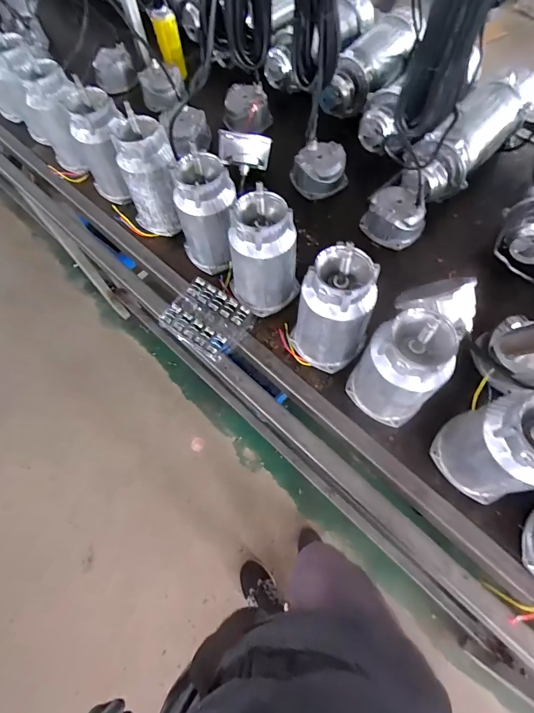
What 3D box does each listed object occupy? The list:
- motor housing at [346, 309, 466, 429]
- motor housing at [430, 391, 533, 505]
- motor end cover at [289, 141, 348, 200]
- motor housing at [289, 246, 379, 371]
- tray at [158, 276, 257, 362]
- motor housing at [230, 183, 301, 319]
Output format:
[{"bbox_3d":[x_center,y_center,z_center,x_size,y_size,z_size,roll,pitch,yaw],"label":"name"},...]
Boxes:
[{"bbox_3d":[0.217,0.024,0.574,0.110,0.227,0.127,-39,70,-14],"label":"motor housing"},{"bbox_3d":[0.335,0.133,0.512,0.107,0.234,0.106,-1,66,2],"label":"motor housing"},{"bbox_3d":[0.131,-0.462,0.900,0.134,0.082,0.134,2,66,4],"label":"motor end cover"},{"bbox_3d":[0.113,-0.071,0.621,0.132,0.226,0.115,21,69,12],"label":"motor housing"},{"bbox_3d":[-0.127,-0.081,0.749,0.171,0.024,0.132,35,72,17],"label":"tray"},{"bbox_3d":[-0.006,-0.186,0.682,0.126,0.216,0.109,-28,68,-9],"label":"motor housing"}]

